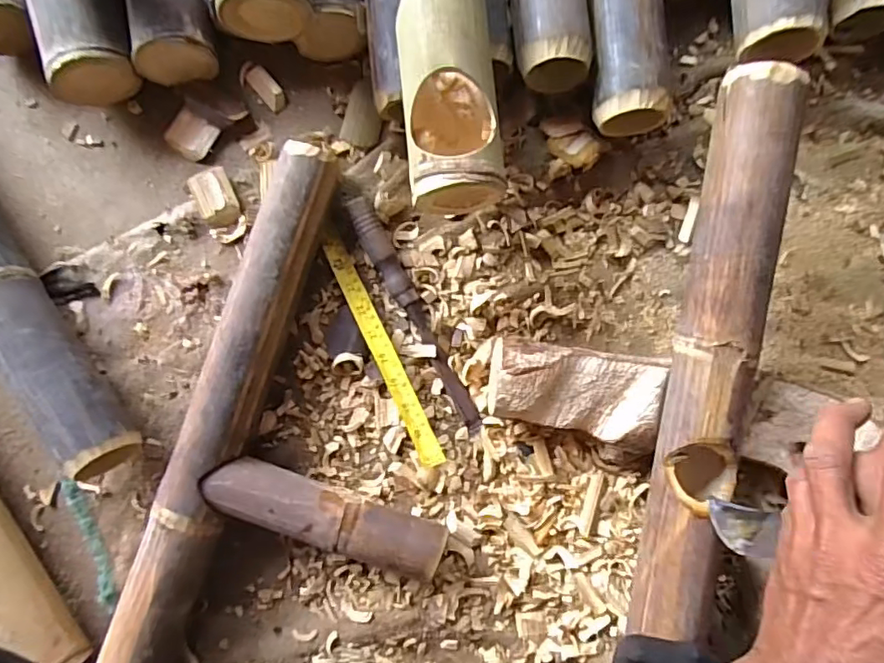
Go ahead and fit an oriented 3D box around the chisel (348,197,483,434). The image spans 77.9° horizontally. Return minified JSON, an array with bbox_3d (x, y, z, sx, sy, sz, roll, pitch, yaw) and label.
[{"bbox_3d":[-0.025,-0.014,0.508,0.024,0.026,0.237,-27,86,1],"label":"chisel"}]

